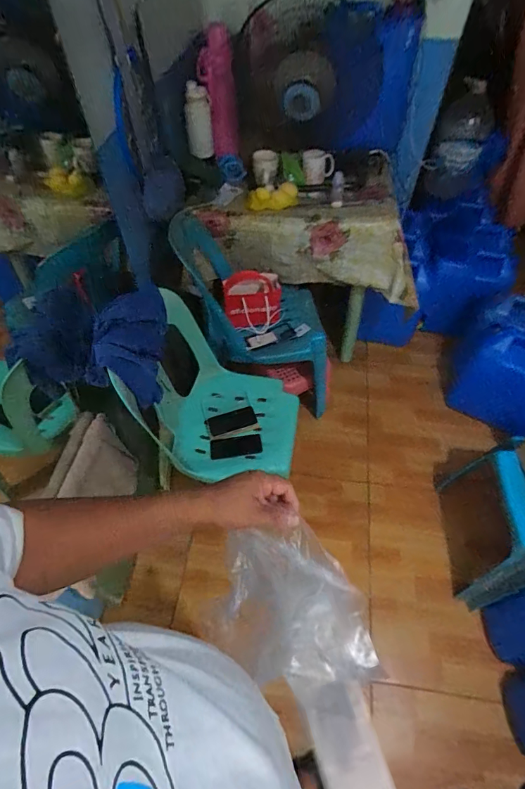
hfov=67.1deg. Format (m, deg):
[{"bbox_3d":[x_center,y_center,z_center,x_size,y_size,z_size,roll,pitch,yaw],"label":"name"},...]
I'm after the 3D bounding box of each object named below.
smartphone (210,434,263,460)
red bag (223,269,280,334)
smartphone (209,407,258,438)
[{"bbox_3d":[-0.078,0.157,1.182,0.152,0.007,0.061,-9,66,-8],"label":"smartphone"},{"bbox_3d":[-0.033,-0.303,1.316,0.183,0.195,0.083,-12,57,-13],"label":"red bag"},{"bbox_3d":[-0.092,0.081,1.214,0.143,0.013,0.067,-16,68,-7],"label":"smartphone"}]

